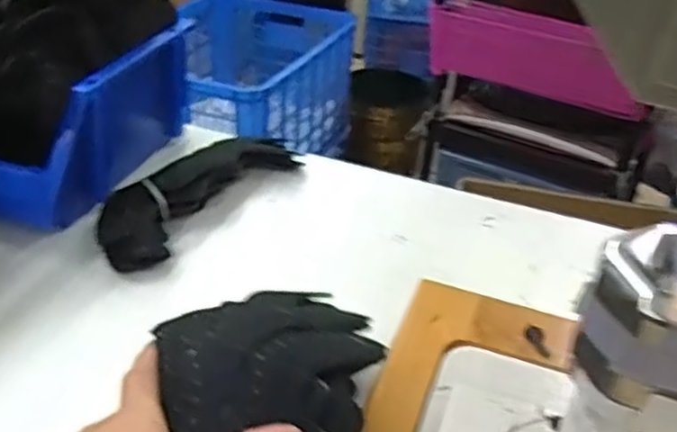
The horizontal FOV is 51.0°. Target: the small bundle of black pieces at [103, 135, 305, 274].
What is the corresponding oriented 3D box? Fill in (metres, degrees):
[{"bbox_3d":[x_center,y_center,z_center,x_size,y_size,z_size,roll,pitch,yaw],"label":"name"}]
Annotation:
[{"bbox_3d":[-0.120,-0.028,0.618,0.078,0.035,0.233,21,35,23],"label":"small bundle of black pieces"}]

